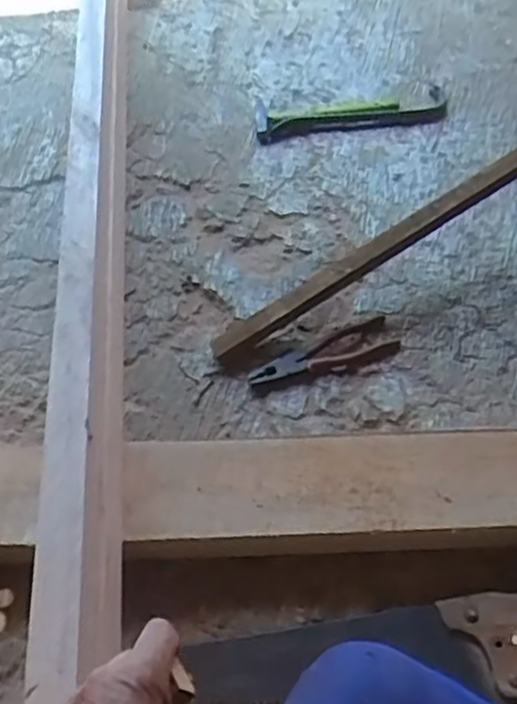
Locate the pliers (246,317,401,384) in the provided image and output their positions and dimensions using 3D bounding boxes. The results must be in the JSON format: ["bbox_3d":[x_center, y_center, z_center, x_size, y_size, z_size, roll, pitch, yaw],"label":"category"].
[{"bbox_3d":[0.087,0.007,0.955,0.193,0.020,0.058,-22,54,-11],"label":"pliers"}]

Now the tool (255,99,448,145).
[{"bbox_3d":[0.153,-0.390,1.222,0.311,0.022,0.092,-7,53,0],"label":"tool"}]

